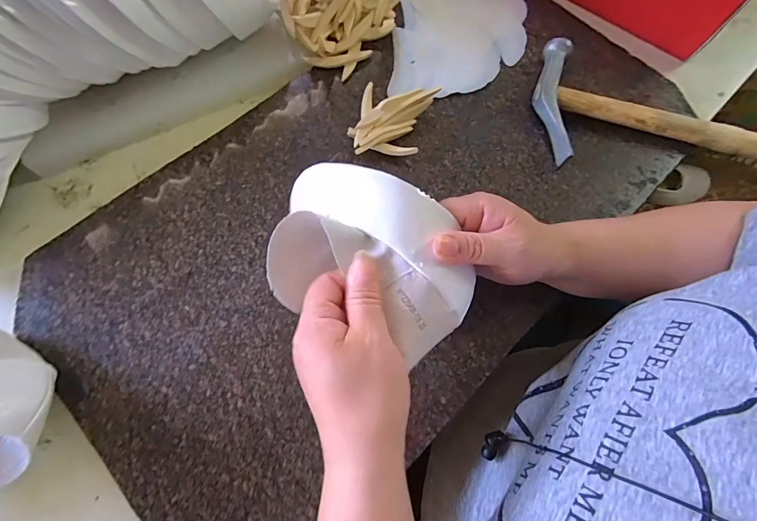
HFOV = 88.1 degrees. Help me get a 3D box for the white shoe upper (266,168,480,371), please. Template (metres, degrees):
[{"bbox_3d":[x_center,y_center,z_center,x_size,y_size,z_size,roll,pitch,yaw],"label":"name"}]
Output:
[{"bbox_3d":[-0.005,-0.003,0.256,0.139,0.046,0.097,26,73,7],"label":"white shoe upper"}]

